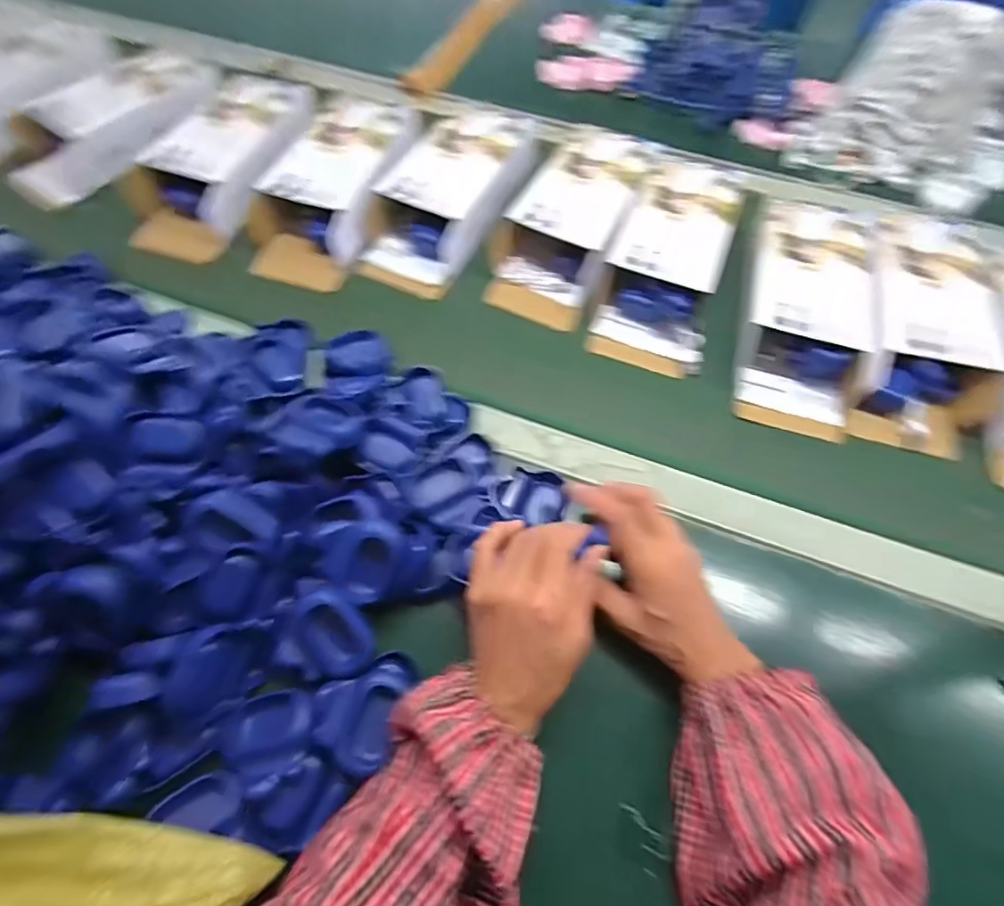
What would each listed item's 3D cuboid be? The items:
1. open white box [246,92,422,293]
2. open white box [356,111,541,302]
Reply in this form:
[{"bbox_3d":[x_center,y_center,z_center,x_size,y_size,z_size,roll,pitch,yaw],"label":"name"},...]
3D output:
[{"bbox_3d":[-0.179,-0.288,0.558,0.121,0.055,0.247,15,75,10],"label":"open white box"},{"bbox_3d":[-0.052,-0.280,0.567,0.113,0.061,0.222,25,64,15],"label":"open white box"}]

